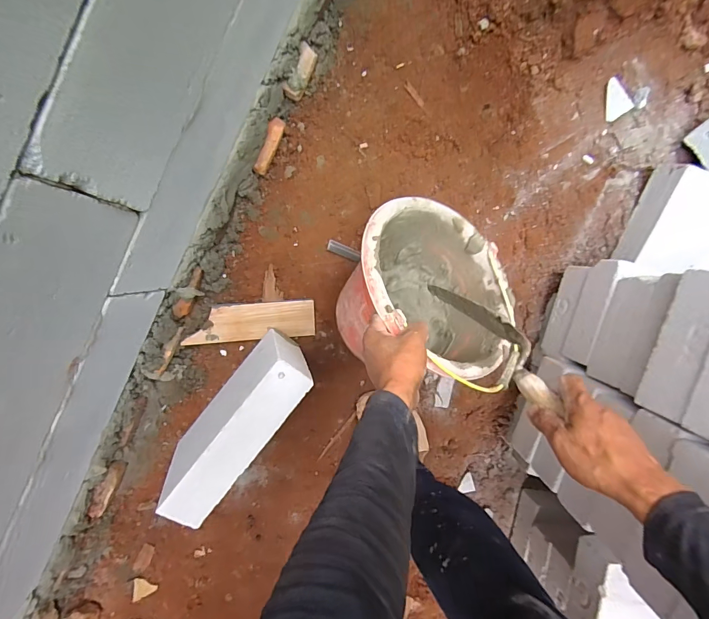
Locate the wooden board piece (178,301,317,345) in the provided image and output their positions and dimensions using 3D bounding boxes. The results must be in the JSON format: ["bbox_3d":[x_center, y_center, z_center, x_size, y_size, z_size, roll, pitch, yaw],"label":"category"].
[{"bbox_3d":[-0.209,0.026,0.776,0.253,0.015,0.077,-4,96,-5],"label":"wooden board piece"}]

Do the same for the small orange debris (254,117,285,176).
[{"bbox_3d":[-0.158,-0.305,0.714,0.022,0.025,0.109,21,93,-7],"label":"small orange debris"}]

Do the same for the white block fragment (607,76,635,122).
[{"bbox_3d":[0.475,-0.384,0.697,0.046,0.013,0.071,-29,117,26],"label":"white block fragment"}]

